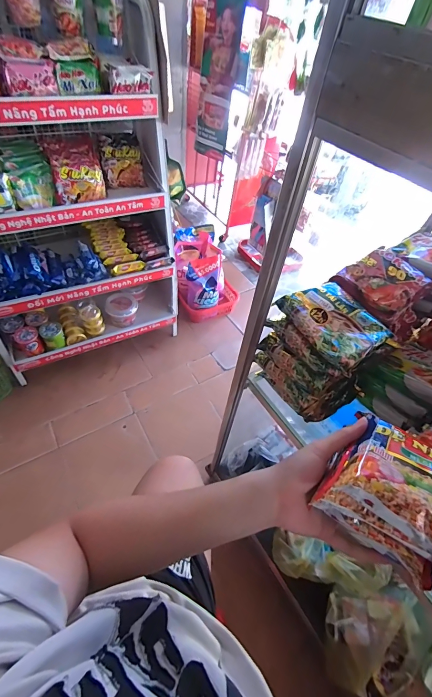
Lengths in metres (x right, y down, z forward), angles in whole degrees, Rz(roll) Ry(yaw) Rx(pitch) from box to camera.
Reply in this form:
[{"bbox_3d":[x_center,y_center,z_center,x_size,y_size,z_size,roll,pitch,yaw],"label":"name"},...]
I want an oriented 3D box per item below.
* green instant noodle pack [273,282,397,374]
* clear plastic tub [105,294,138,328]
[{"bbox_3d":[0.190,-0.040,0.493,0.119,0.033,0.149,-22,56,-22],"label":"green instant noodle pack"},{"bbox_3d":[-0.426,-0.179,1.430,0.138,0.076,0.143,3,50,-4],"label":"clear plastic tub"}]

